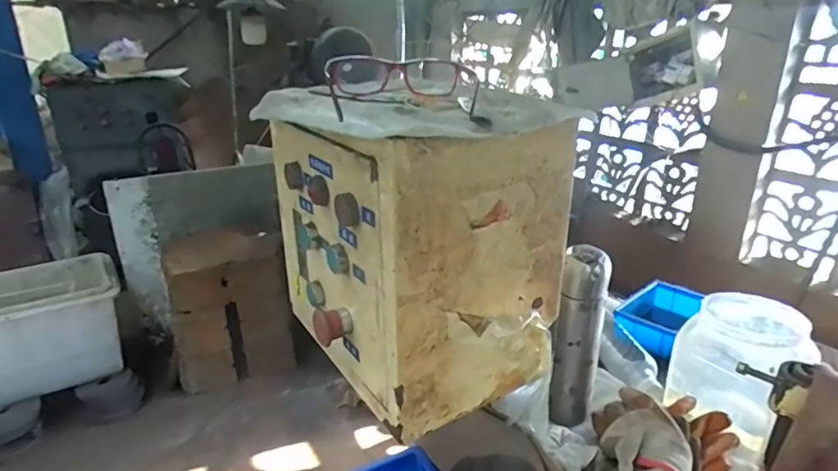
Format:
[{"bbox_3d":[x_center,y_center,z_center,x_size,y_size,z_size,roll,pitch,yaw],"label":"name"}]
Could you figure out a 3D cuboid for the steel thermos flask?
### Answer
[{"bbox_3d":[0.197,0.131,0.656,0.060,0.226,0.053,12,25,29],"label":"steel thermos flask"}]

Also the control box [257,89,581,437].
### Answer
[{"bbox_3d":[-0.011,-0.001,0.556,0.210,0.283,0.260,-14,26,-31],"label":"control box"}]

